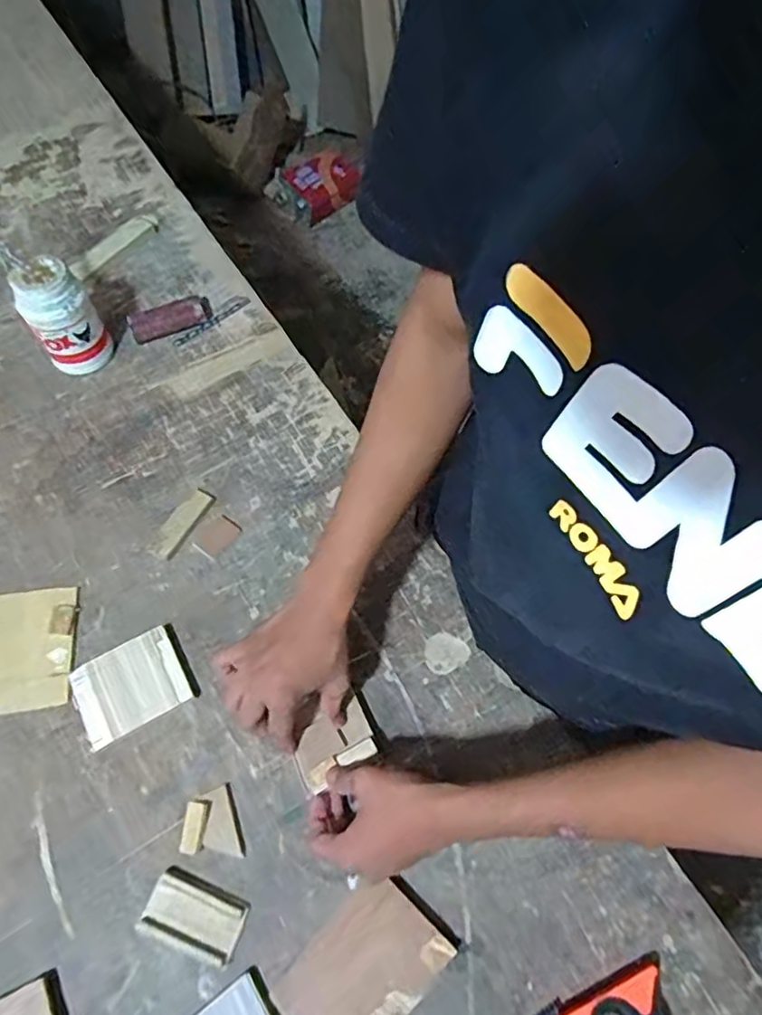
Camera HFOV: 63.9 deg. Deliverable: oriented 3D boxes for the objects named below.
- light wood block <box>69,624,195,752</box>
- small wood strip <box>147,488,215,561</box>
[{"bbox_3d":[-0.250,0.178,0.606,0.102,0.011,0.082,-28,66,-15],"label":"light wood block"},{"bbox_3d":[-0.228,0.018,0.700,0.032,0.006,0.091,27,65,13],"label":"small wood strip"}]

